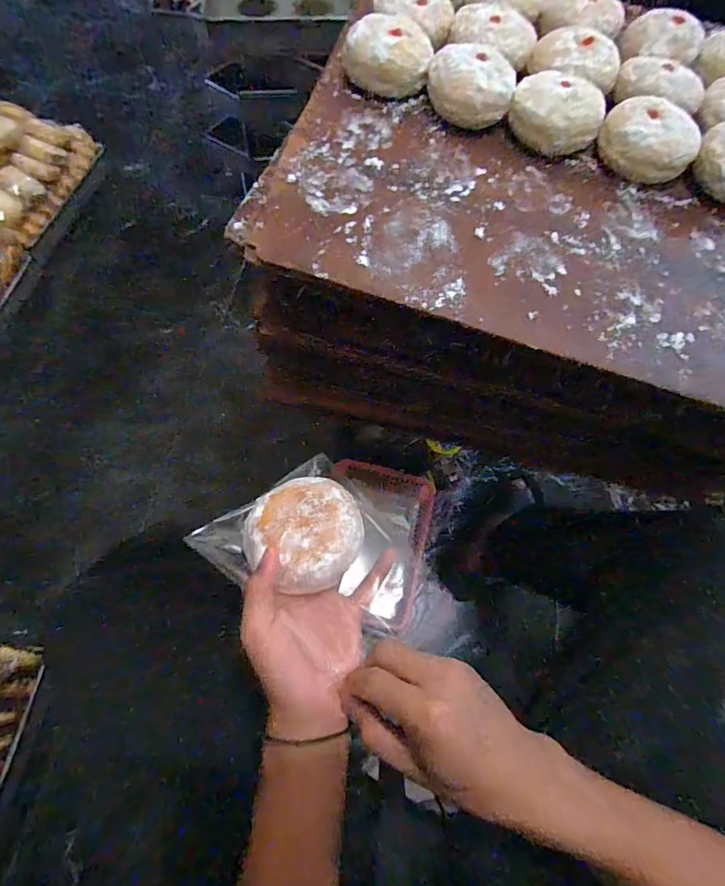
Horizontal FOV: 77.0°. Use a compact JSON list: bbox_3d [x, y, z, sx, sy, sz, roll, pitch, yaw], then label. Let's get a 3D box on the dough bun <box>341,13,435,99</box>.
[{"bbox_3d":[0.026,-0.391,0.458,0.088,0.039,0.081,5,66,-1],"label":"dough bun"}]

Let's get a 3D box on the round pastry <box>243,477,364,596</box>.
[{"bbox_3d":[-0.043,0.067,0.345,0.084,0.028,0.084,1,50,-1],"label":"round pastry"}]

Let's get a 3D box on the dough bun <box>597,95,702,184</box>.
[{"bbox_3d":[0.277,-0.292,0.447,0.092,0.048,0.081,33,69,11],"label":"dough bun"}]

